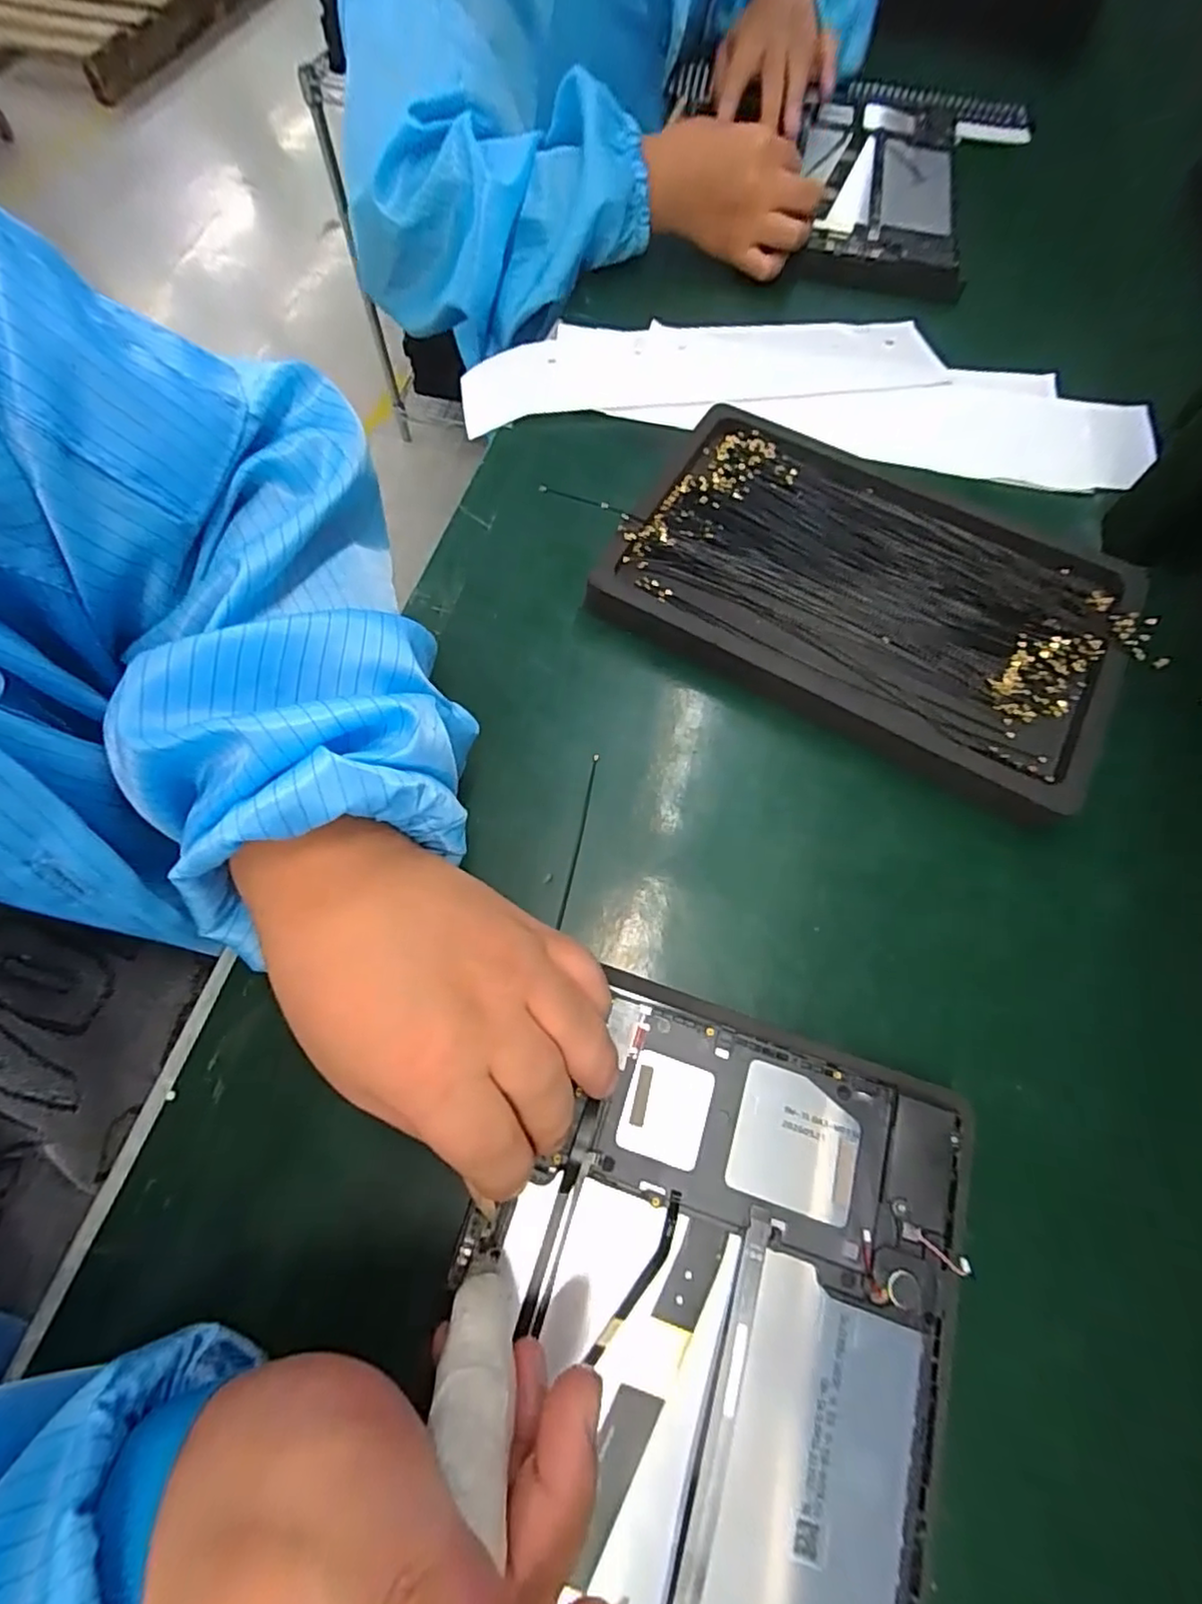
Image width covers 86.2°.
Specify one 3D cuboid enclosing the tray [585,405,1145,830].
[{"bbox_3d":[0.135,-0.107,0.325,0.243,0.019,0.160,27,71,10],"label":"tray"}]

